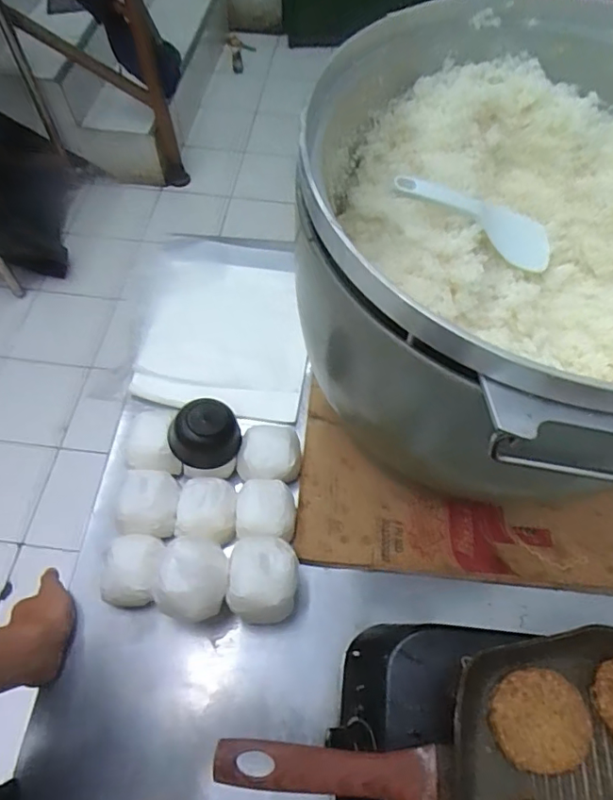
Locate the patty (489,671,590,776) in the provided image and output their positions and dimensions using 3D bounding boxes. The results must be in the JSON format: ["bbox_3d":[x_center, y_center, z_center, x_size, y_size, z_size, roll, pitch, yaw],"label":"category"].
[{"bbox_3d":[0.197,0.268,0.447,0.082,0.009,0.073,-13,62,-7],"label":"patty"}]

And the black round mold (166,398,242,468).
[{"bbox_3d":[-0.128,0.042,0.679,0.080,0.050,0.079,0,61,0],"label":"black round mold"}]

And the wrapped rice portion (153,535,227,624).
[{"bbox_3d":[-0.122,0.194,0.581,0.078,0.056,0.077,0,61,0],"label":"wrapped rice portion"}]

